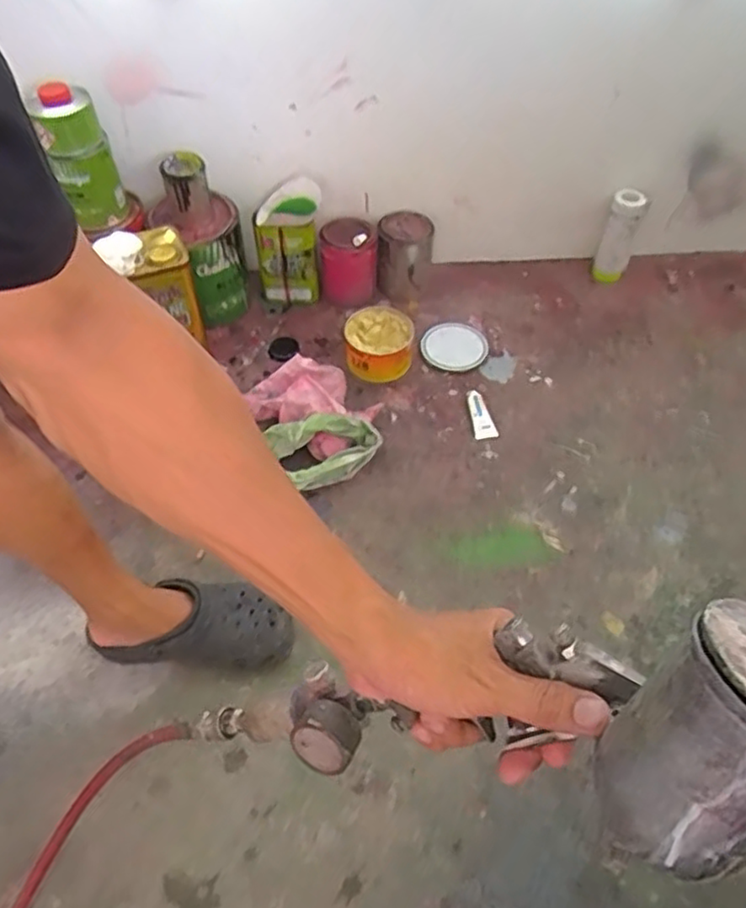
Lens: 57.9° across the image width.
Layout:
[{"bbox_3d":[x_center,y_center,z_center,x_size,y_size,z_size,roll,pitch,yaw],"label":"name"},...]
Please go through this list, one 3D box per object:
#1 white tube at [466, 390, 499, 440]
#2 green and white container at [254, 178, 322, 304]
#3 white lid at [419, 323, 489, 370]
[{"bbox_3d":[0.187,-0.068,1.175,0.038,0.024,0.104,-6,54,-7],"label":"white tube"},{"bbox_3d":[-0.162,-0.394,1.285,0.122,0.239,0.079,14,33,8],"label":"green and white container"},{"bbox_3d":[0.153,-0.202,1.279,0.121,0.018,0.120,1,53,-2],"label":"white lid"}]

